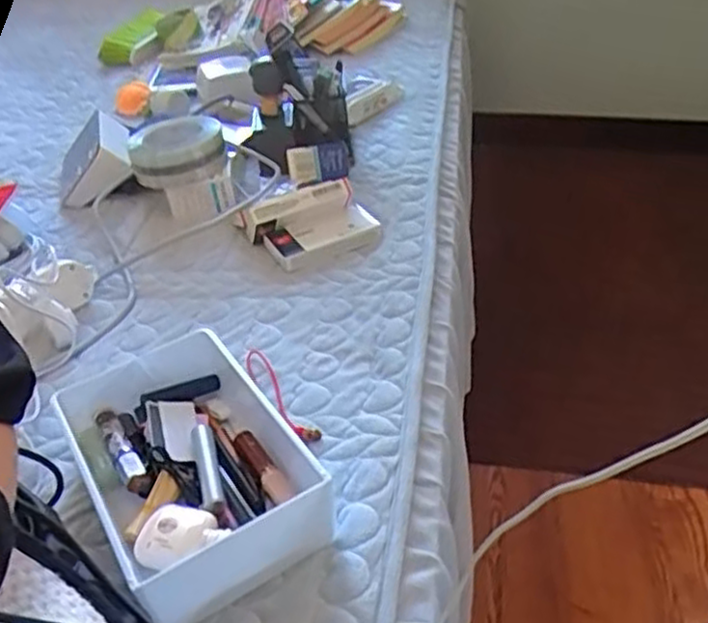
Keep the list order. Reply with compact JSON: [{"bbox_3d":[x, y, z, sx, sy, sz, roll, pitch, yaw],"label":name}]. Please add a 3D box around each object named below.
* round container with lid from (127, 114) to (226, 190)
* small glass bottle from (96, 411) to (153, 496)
[{"bbox_3d":[-0.226,-0.207,0.945,0.121,0.043,0.116,-1,39,1],"label":"round container with lid"},{"bbox_3d":[-0.191,0.113,0.600,0.019,0.022,0.088,-24,44,-25],"label":"small glass bottle"}]

